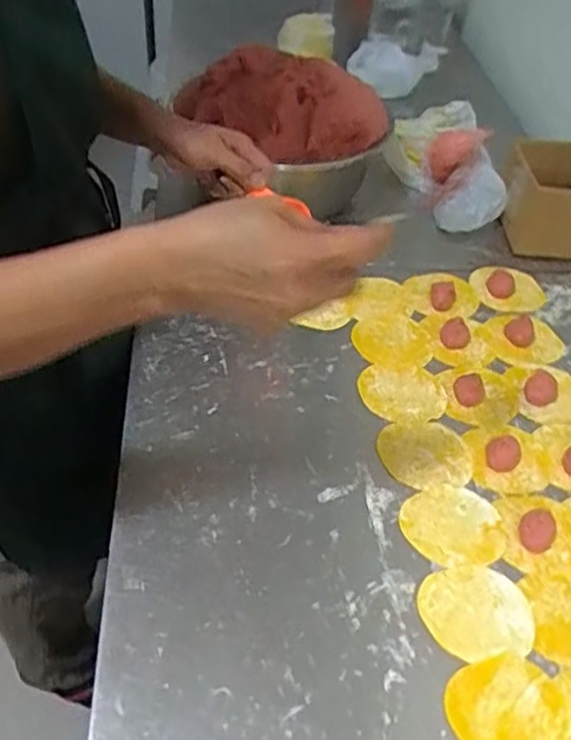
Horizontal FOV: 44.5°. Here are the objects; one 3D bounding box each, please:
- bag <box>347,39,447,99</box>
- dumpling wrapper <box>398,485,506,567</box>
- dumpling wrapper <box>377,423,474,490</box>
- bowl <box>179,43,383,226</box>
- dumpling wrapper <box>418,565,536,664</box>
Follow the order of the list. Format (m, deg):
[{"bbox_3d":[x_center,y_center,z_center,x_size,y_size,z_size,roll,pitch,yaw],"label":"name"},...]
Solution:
[{"bbox_3d":[0.182,-0.506,1.158,0.126,0.065,0.089,-13,50,-17],"label":"bag"},{"bbox_3d":[0.148,0.138,0.620,0.090,0.004,0.077,3,47,-3],"label":"dumpling wrapper"},{"bbox_3d":[0.135,0.081,0.673,0.086,0.004,0.077,-1,47,-7],"label":"dumpling wrapper"},{"bbox_3d":[0.001,-0.302,0.873,0.213,0.162,0.182,37,53,27],"label":"bowl"},{"bbox_3d":[0.154,0.193,0.561,0.087,0.004,0.075,-3,48,-9],"label":"dumpling wrapper"}]

